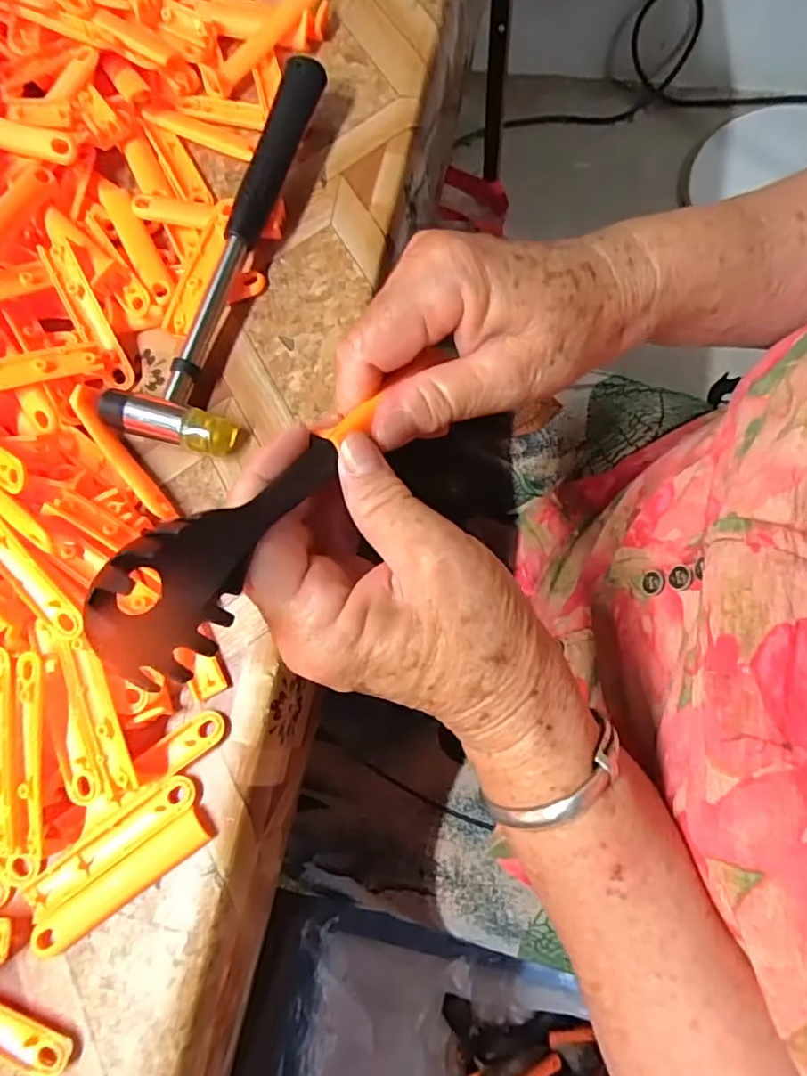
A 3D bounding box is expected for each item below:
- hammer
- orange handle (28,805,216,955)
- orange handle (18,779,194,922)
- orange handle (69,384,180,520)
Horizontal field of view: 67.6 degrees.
[{"bbox_3d":[-0.090,-0.144,0.294,0.060,0.021,0.212,9,76,7],"label":"hammer"},{"bbox_3d":[-0.108,0.132,0.230,0.076,0.005,0.014,-37,75,-5],"label":"orange handle"},{"bbox_3d":[-0.114,0.118,0.233,0.073,0.004,0.016,-37,75,-5],"label":"orange handle"},{"bbox_3d":[-0.127,-0.037,0.273,0.014,0.011,0.078,-35,75,-5],"label":"orange handle"}]

